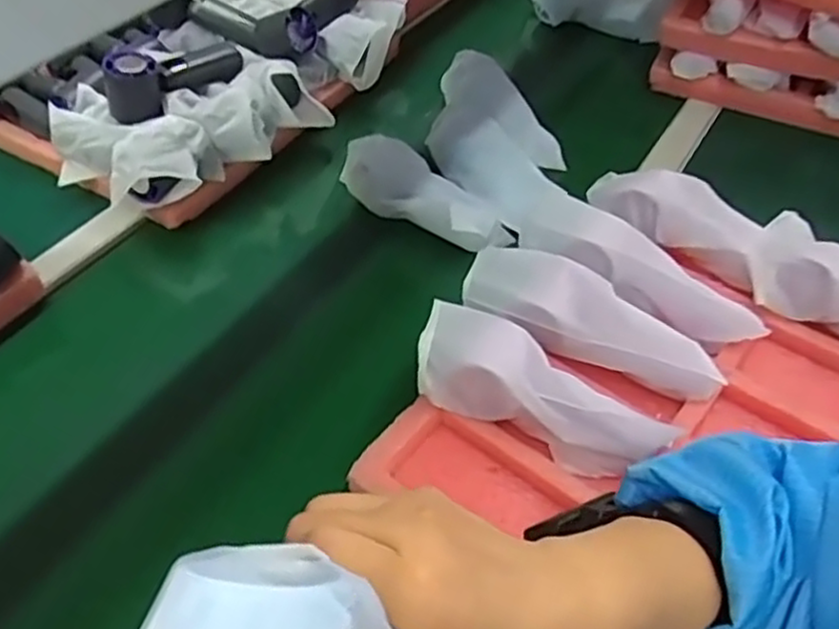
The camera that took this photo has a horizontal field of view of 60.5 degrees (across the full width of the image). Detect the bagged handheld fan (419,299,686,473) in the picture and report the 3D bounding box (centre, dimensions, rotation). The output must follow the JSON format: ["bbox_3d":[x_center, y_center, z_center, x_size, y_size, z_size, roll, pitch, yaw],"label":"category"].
[{"bbox_3d":[0.089,0.057,0.527,0.182,0.069,0.070,18,50,17],"label":"bagged handheld fan"}]

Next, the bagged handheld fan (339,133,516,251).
[{"bbox_3d":[0.005,-0.119,0.722,0.180,0.047,0.060,32,55,27],"label":"bagged handheld fan"}]

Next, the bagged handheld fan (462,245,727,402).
[{"bbox_3d":[0.137,0.003,0.566,0.199,0.040,0.064,20,50,18],"label":"bagged handheld fan"}]

